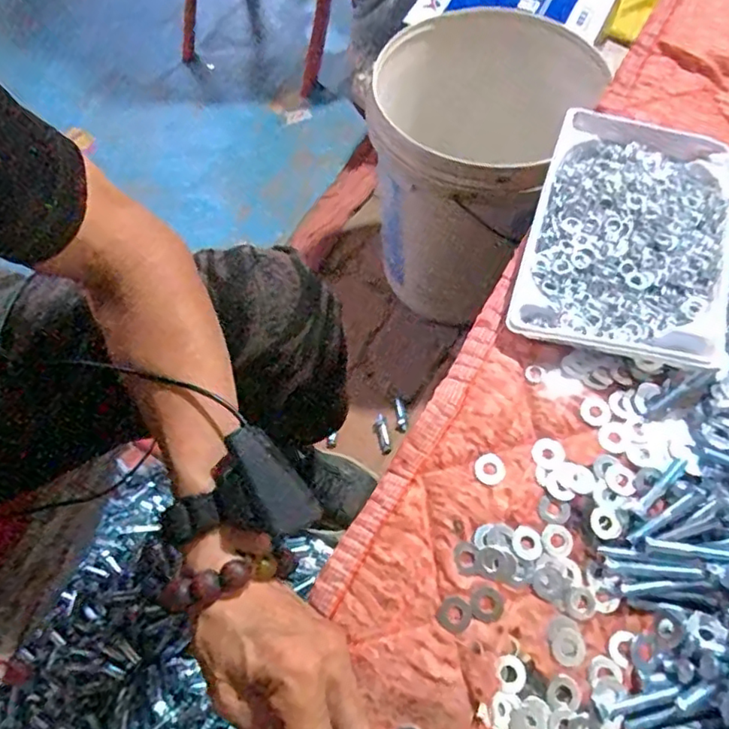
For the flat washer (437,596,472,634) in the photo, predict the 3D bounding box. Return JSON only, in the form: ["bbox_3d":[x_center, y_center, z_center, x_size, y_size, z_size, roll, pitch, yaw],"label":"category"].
[{"bbox_3d":[0.059,0.164,0.394,0.022,0.004,0.022,-1,64,3],"label":"flat washer"}]

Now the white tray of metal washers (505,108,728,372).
[{"bbox_3d":[0.223,-0.110,0.503,0.157,0.035,0.240,16,66,11],"label":"white tray of metal washers"}]

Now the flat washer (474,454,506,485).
[{"bbox_3d":[0.090,0.075,0.428,0.022,0.004,0.022,-1,64,3],"label":"flat washer"}]

